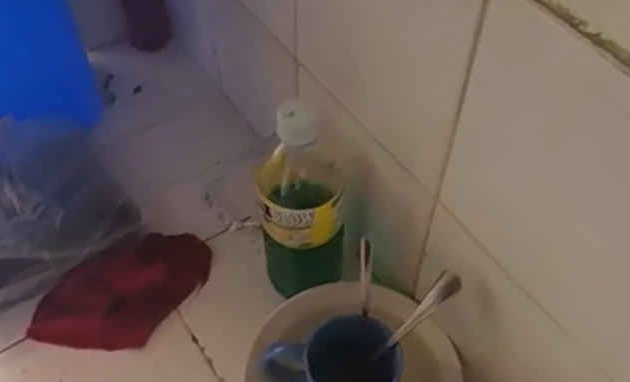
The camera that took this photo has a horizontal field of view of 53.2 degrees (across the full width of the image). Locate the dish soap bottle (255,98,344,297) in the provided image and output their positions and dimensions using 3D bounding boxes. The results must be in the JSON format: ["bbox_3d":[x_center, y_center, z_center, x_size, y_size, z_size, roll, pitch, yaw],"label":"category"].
[{"bbox_3d":[-0.011,0.026,0.575,0.074,0.252,0.063,-1,53,-1],"label":"dish soap bottle"}]

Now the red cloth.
[{"bbox_3d":[-0.194,0.107,0.647,0.189,0.045,0.090,-32,59,-21],"label":"red cloth"}]

